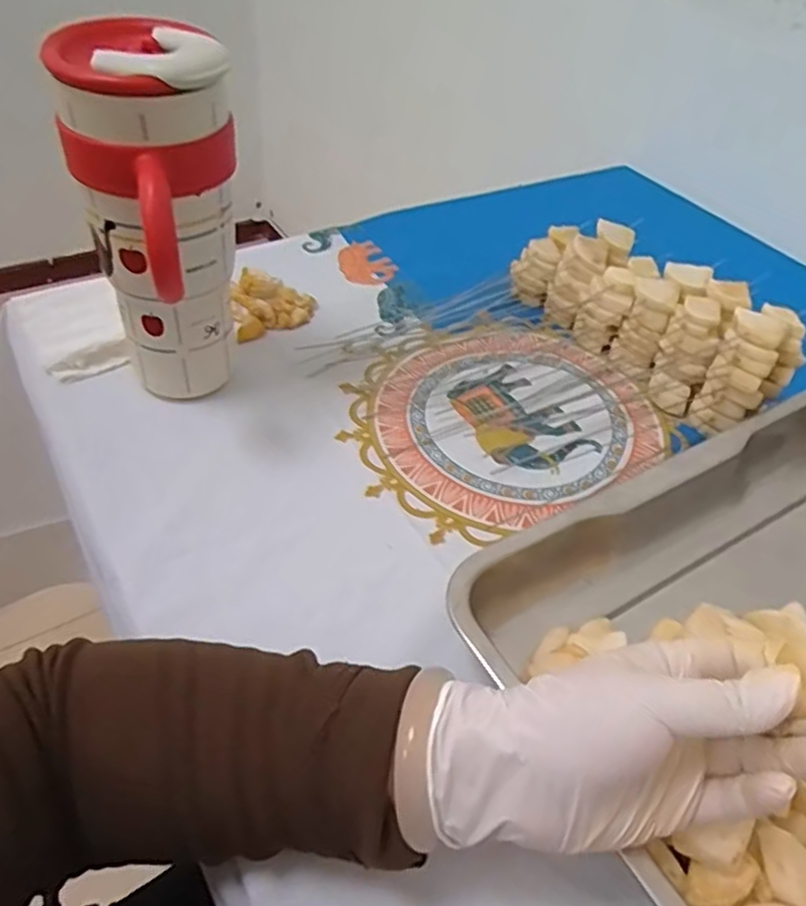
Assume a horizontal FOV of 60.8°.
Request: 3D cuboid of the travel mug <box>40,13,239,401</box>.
[{"bbox_3d":[-0.152,-0.128,0.459,0.091,0.253,0.114,-12,49,-17],"label":"travel mug"}]

